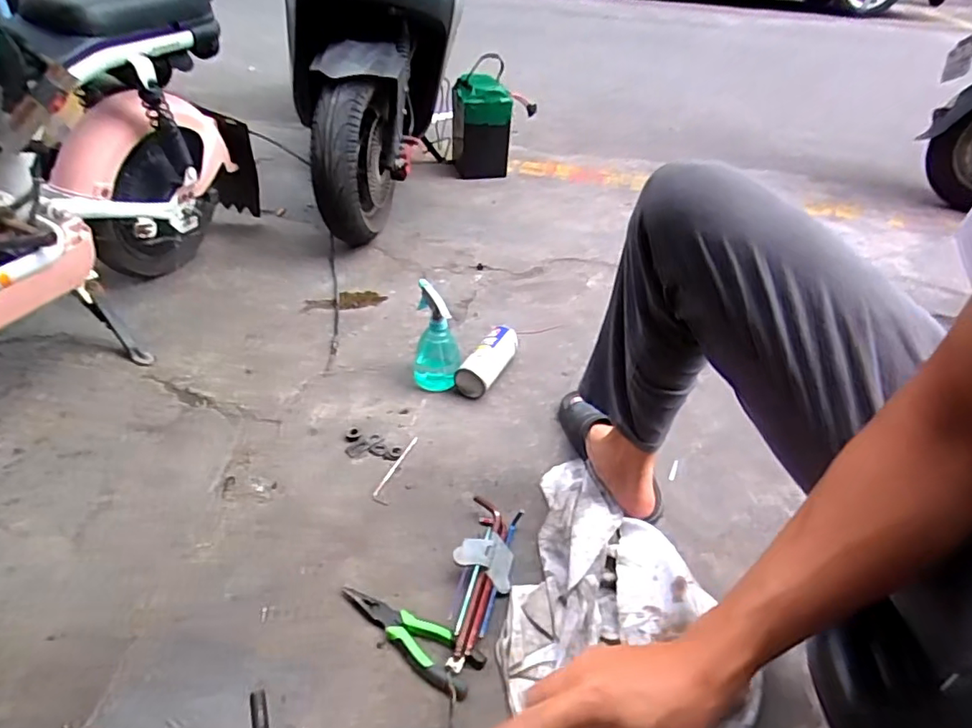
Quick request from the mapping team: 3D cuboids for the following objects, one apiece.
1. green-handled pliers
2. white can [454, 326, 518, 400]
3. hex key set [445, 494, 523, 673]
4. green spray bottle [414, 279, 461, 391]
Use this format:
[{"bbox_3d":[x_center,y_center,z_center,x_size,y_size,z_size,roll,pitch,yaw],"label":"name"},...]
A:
[{"bbox_3d":[-0.094,0.315,0.646,0.186,0.019,0.053,24,43,24],"label":"green-handled pliers"},{"bbox_3d":[0.005,-0.006,1.038,0.065,0.061,0.162,21,42,21],"label":"white can"},{"bbox_3d":[-0.008,0.274,0.702,0.071,0.045,0.227,11,39,10],"label":"hex key set"},{"bbox_3d":[-0.089,-0.048,0.999,0.084,0.185,0.077,-1,39,-5],"label":"green spray bottle"}]

